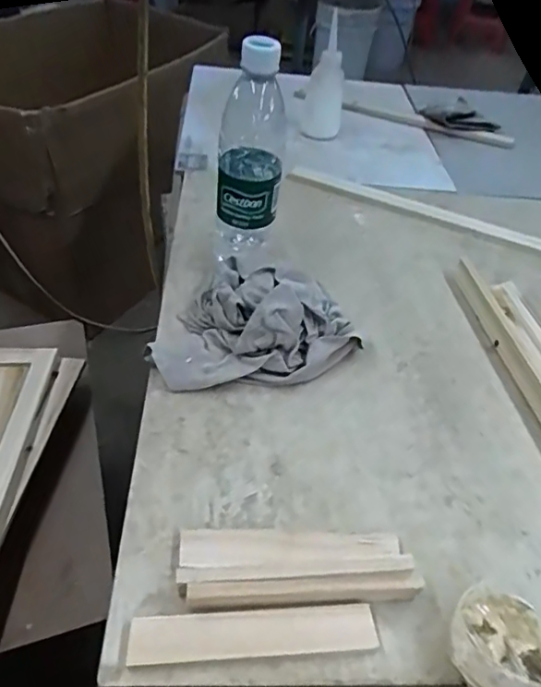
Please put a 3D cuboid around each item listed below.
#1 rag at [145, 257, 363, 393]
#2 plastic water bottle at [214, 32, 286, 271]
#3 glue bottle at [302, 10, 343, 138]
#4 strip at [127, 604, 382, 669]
[{"bbox_3d":[-0.017,-0.033,0.512,0.192,0.067,0.144,-3,47,-10],"label":"rag"},{"bbox_3d":[-0.020,-0.170,0.520,0.060,0.223,0.063,4,47,-3],"label":"plastic water bottle"},{"bbox_3d":[0.082,-0.383,0.773,0.059,0.149,0.058,8,46,1],"label":"glue bottle"},{"bbox_3d":[-0.010,0.185,0.342,0.155,0.004,0.027,0,47,-7],"label":"strip"}]

